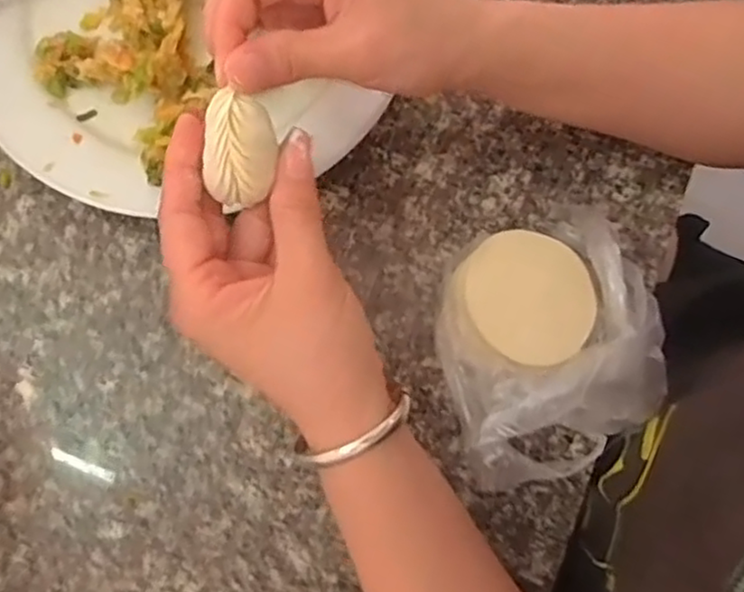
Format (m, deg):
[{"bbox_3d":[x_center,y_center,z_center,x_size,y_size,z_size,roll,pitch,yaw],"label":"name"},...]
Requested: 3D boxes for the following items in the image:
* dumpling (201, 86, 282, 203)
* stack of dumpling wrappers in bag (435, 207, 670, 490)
[{"bbox_3d":[-0.051,-0.058,0.276,0.027,0.017,0.040,-1,79,0],"label":"dumpling"},{"bbox_3d":[0.088,0.023,0.347,0.106,0.057,0.128,-11,79,-2],"label":"stack of dumpling wrappers in bag"}]

